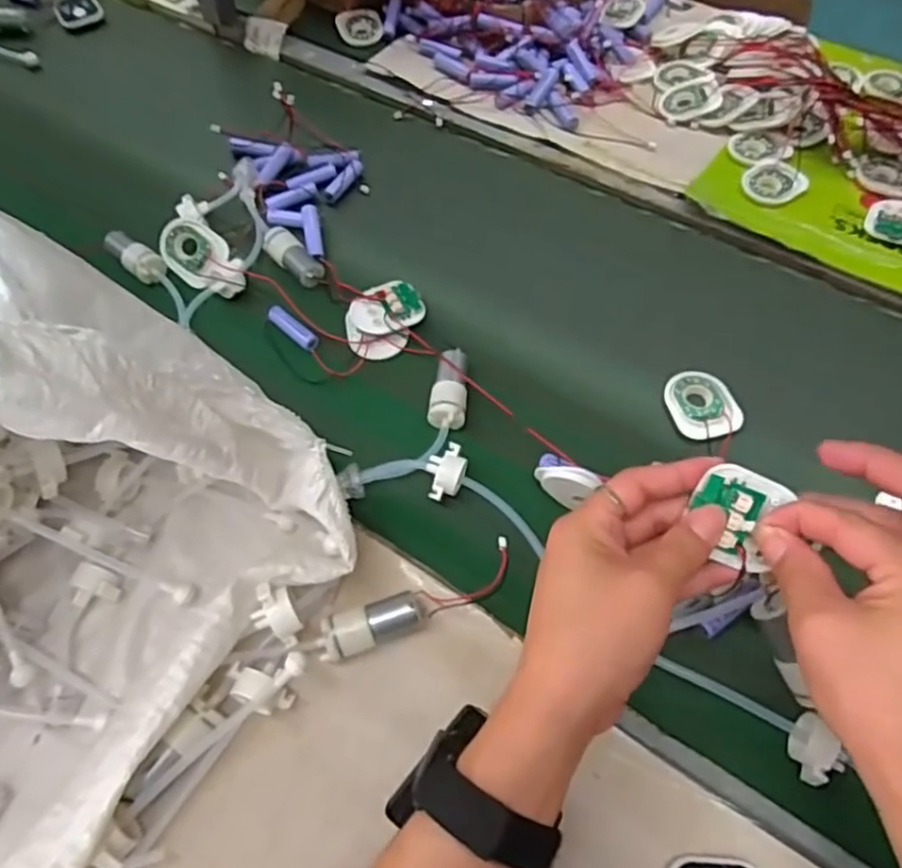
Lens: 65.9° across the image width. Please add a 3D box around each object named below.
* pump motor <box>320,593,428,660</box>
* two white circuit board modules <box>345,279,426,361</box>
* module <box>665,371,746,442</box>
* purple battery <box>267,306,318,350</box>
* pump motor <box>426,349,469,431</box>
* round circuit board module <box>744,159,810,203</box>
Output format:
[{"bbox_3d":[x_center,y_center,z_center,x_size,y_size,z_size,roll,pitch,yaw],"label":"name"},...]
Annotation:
[{"bbox_3d":[-0.047,0.115,0.416,0.063,0.025,0.022,-20,61,-8],"label":"pump motor"},{"bbox_3d":[-0.053,-0.094,0.562,0.067,0.020,0.056,-32,64,-15],"label":"two white circuit board modules"},{"bbox_3d":[0.189,-0.021,0.513,0.049,0.015,0.065,-10,60,-3],"label":"module"},{"bbox_3d":[-0.129,-0.085,0.567,0.054,0.013,0.017,38,69,21],"label":"purple battery"},{"bbox_3d":[0.000,-0.032,0.520,0.027,0.021,0.065,6,61,6],"label":"pump motor"},{"bbox_3d":[0.292,-0.231,0.632,0.052,0.009,0.047,-29,63,-13],"label":"round circuit board module"}]

